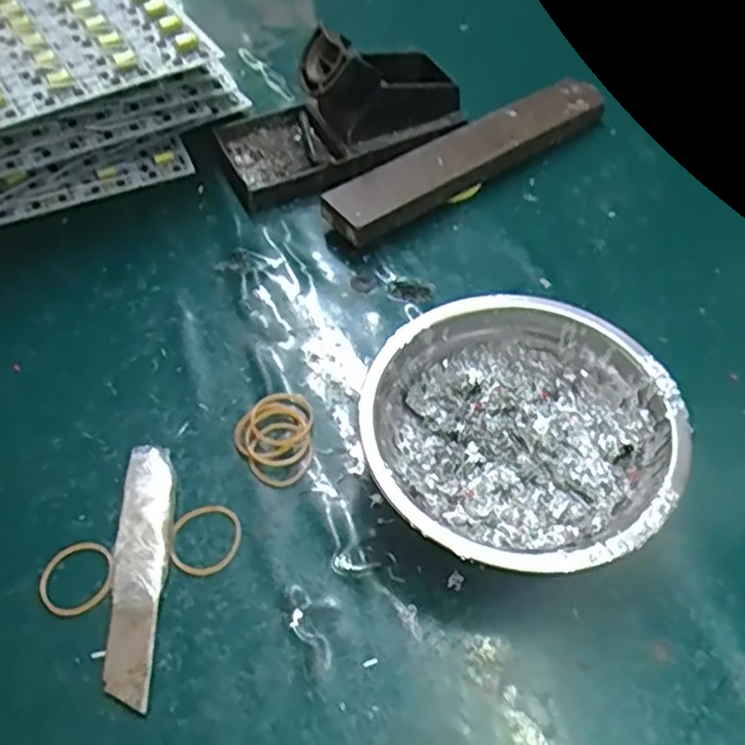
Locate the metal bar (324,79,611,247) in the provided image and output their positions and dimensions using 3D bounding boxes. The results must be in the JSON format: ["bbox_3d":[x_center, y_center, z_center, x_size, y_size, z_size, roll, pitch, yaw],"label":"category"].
[{"bbox_3d":[0.059,-0.128,0.431,0.193,0.028,0.035,-33,59,-21],"label":"metal bar"}]

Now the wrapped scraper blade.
[{"bbox_3d":[-0.094,0.078,0.291,0.021,0.011,0.105,-2,53,0],"label":"wrapped scraper blade"}]

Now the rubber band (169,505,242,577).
[{"bbox_3d":[-0.070,0.069,0.301,0.029,0.004,0.031,-1,53,1],"label":"rubber band"}]

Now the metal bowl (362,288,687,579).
[{"bbox_3d":[0.061,0.027,0.302,0.122,0.043,0.121,-1,53,1],"label":"metal bowl"}]

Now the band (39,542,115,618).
[{"bbox_3d":[-0.120,0.083,0.292,0.030,0.004,0.030,-1,53,1],"label":"band"}]

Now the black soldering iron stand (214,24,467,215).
[{"bbox_3d":[-0.021,-0.164,0.436,0.149,0.067,0.086,-24,56,-15],"label":"black soldering iron stand"}]

